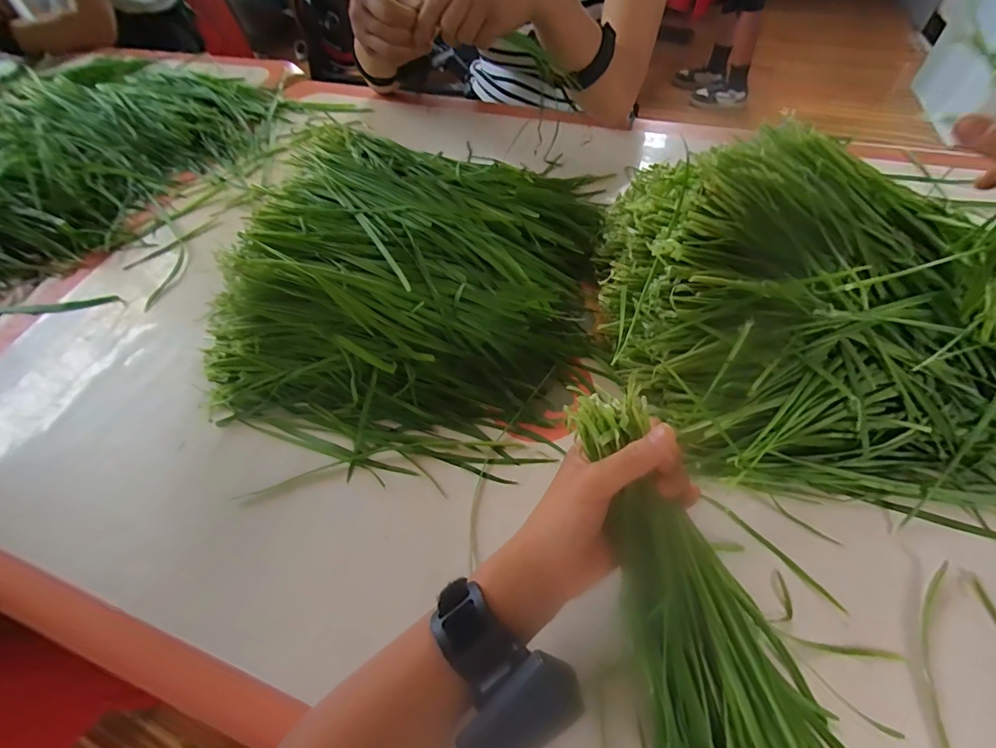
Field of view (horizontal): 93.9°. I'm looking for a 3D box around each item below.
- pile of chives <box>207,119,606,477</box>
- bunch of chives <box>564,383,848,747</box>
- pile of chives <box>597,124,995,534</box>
[{"bbox_3d":[-0.078,-0.091,0.447,0.331,0.108,0.331,5,57,8],"label":"pile of chives"},{"bbox_3d":[0.121,0.157,0.270,0.108,0.065,0.310,-21,78,-9],"label":"bunch of chives"},{"bbox_3d":[0.273,-0.058,0.378,0.363,0.118,0.287,10,57,11],"label":"pile of chives"}]

